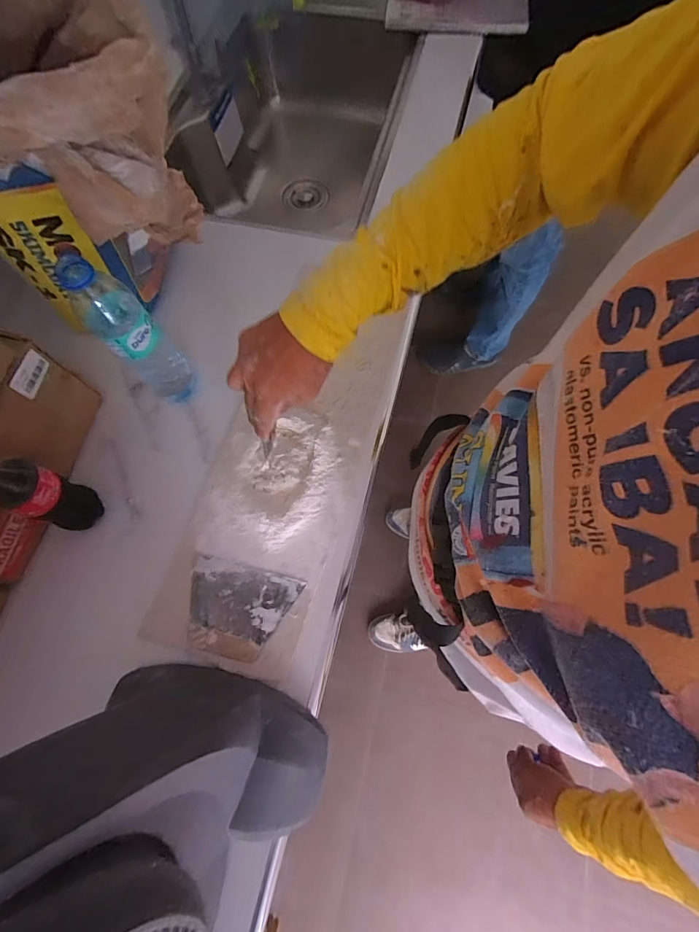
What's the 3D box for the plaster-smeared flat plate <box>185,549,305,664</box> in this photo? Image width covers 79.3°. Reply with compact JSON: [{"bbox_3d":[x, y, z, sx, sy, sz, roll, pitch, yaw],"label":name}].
[{"bbox_3d":[-0.135,0.169,0.502,0.133,0.004,0.102,13,72,7],"label":"plaster-smeared flat plate"}]

